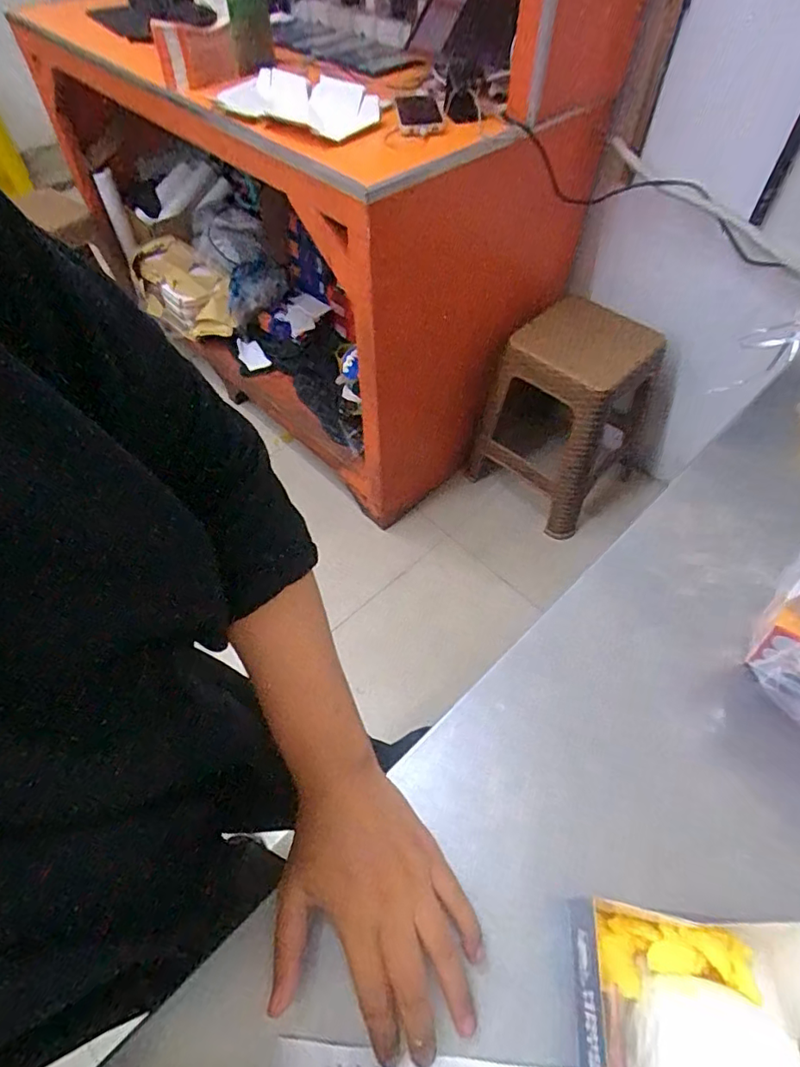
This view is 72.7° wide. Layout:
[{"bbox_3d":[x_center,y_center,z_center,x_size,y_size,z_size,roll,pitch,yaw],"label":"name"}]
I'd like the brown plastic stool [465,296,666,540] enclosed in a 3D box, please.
[{"bbox_3d":[0.425,-0.319,1.429,0.331,0.477,0.354,33,62,21],"label":"brown plastic stool"}]

